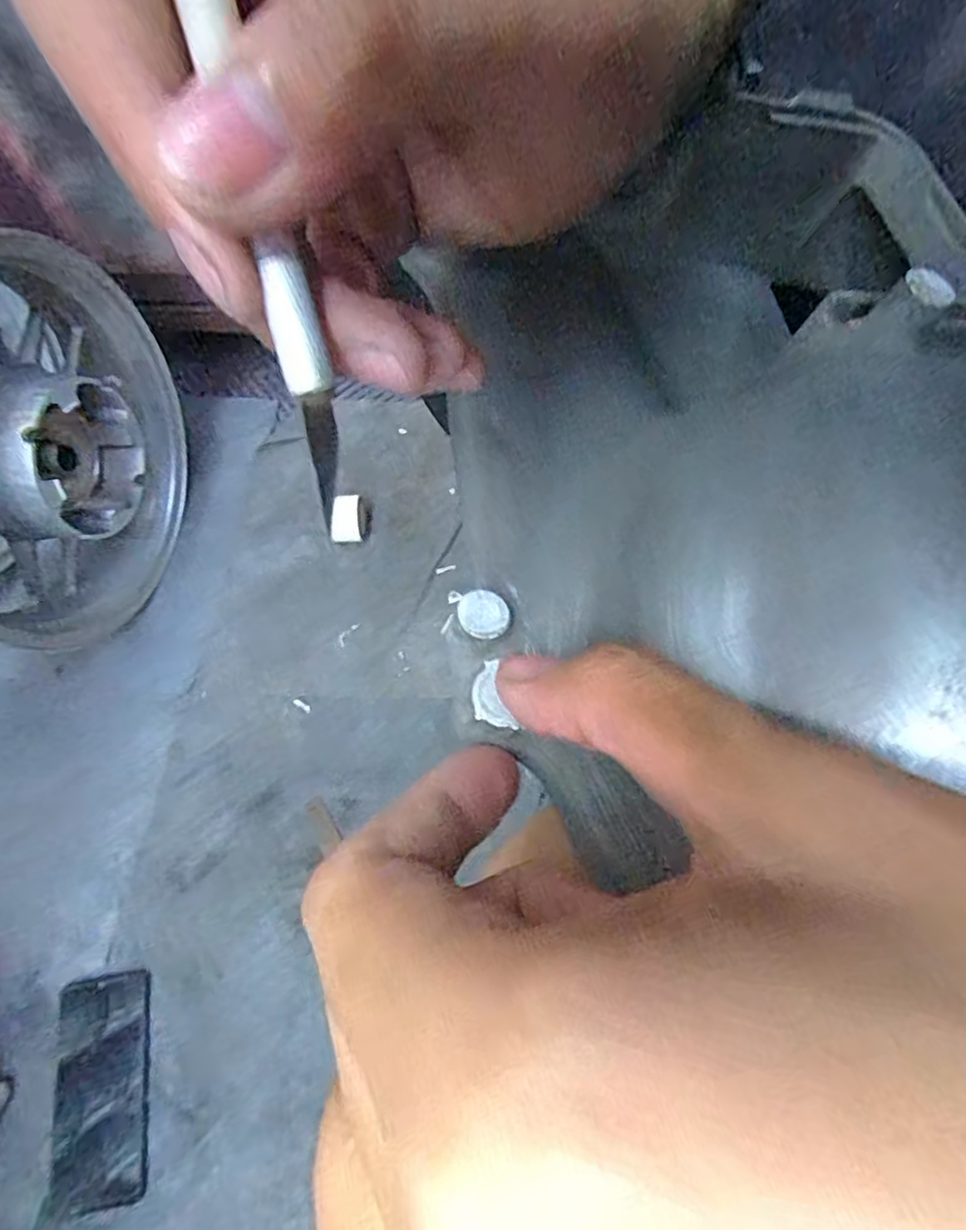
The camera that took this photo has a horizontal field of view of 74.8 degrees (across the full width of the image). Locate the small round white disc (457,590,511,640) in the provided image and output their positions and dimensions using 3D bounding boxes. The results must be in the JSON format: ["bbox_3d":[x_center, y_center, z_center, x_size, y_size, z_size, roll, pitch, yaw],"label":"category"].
[{"bbox_3d":[0.000,-0.001,0.135,0.011,0.004,0.011,-1,67,2],"label":"small round white disc"}]

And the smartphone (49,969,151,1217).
[{"bbox_3d":[-0.325,0.402,0.539,0.079,0.004,0.166,-10,67,-2],"label":"smartphone"}]

